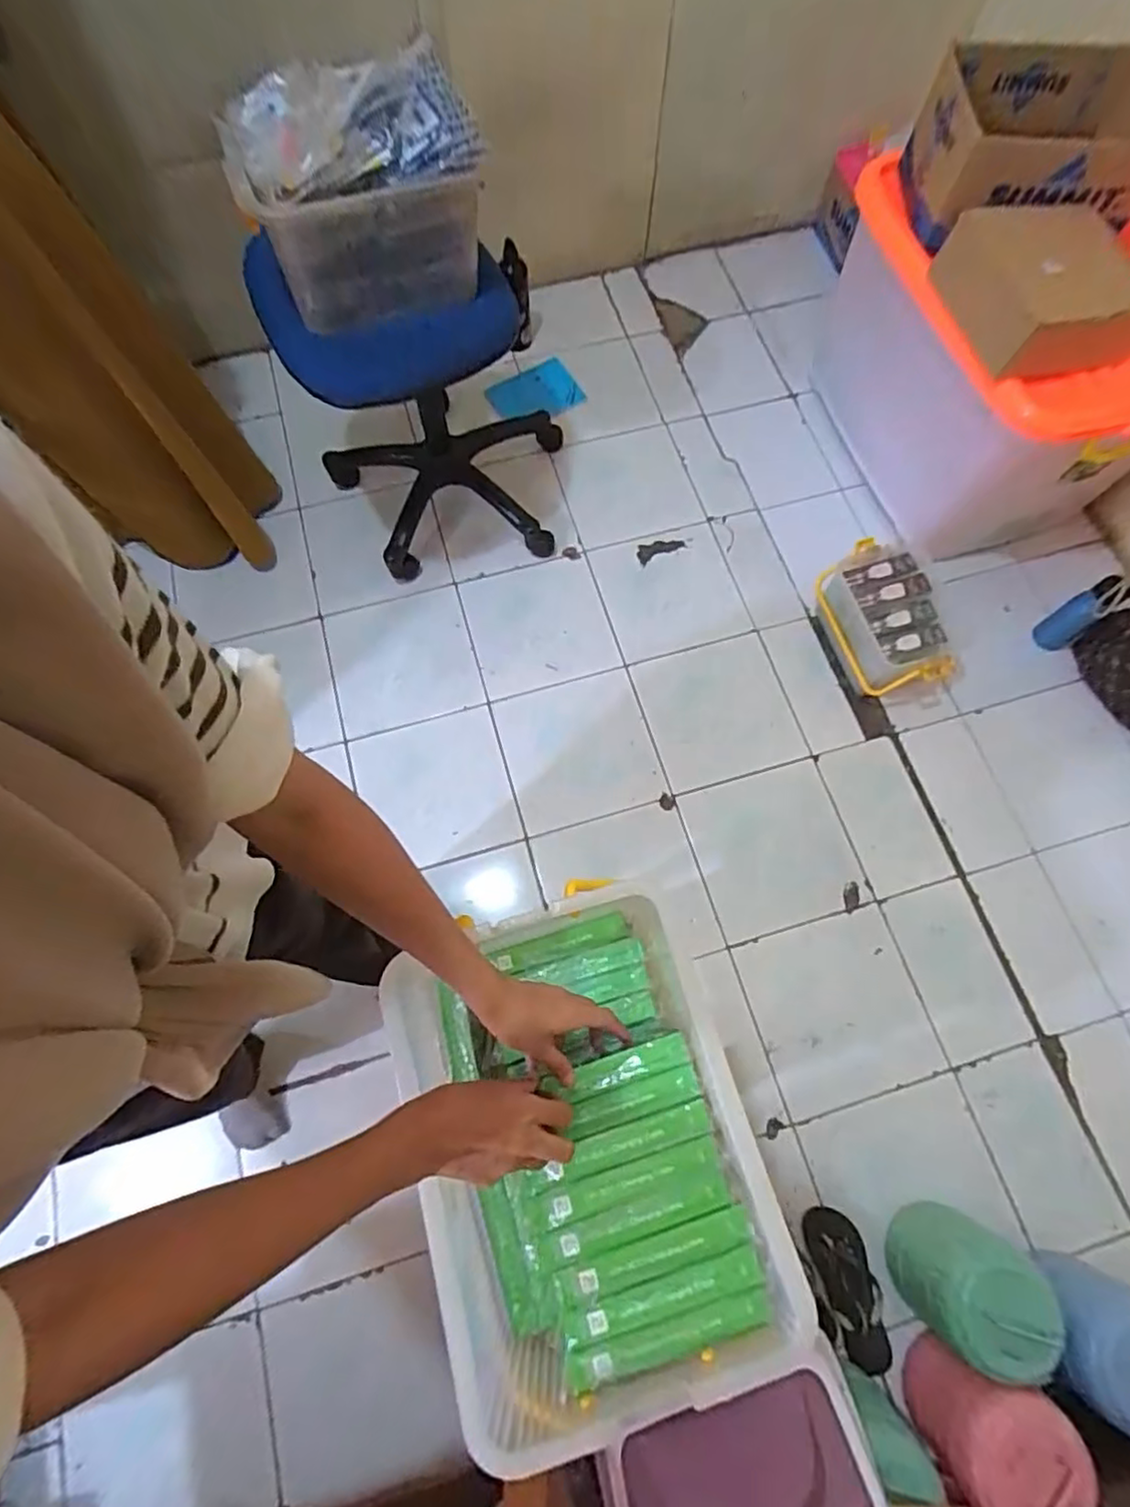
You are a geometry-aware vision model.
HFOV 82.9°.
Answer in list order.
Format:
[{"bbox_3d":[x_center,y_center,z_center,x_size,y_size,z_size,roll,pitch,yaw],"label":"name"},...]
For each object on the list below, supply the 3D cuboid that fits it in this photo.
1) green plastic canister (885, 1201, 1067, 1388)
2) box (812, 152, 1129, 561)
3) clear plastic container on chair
[{"bbox_3d":[0.560,0.742,0.901,0.144,0.194,0.150,42,76,12],"label":"green plastic canister"},{"bbox_3d":[0.884,-0.845,1.310,0.506,0.412,0.756,-16,72,-6],"label":"box"},{"bbox_3d":[-0.272,-0.750,0.856,0.303,0.211,0.183,-25,73,-8],"label":"clear plastic container on chair"}]

